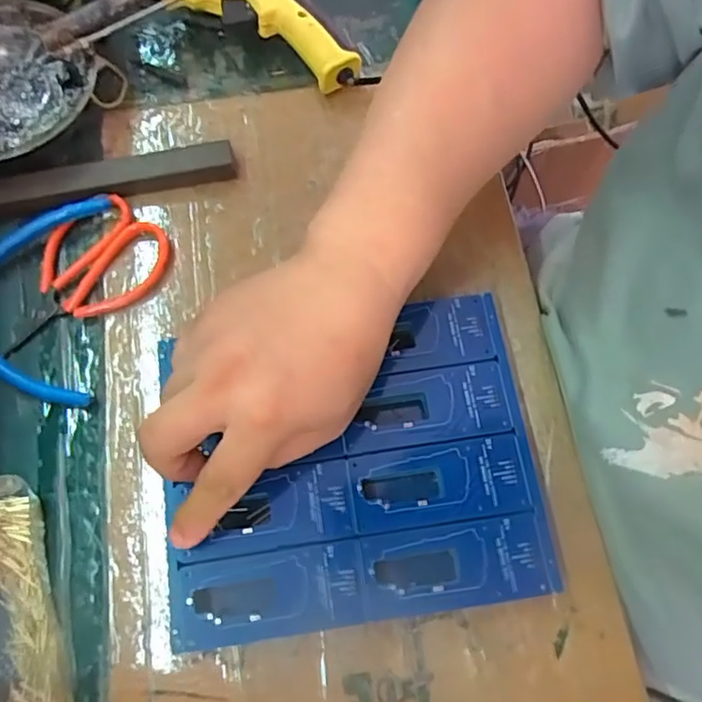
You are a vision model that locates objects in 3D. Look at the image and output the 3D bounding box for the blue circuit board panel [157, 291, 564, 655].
[{"bbox_3d":[-0.002,0.057,0.316,0.190,0.005,0.158,-9,71,-2],"label":"blue circuit board panel"}]

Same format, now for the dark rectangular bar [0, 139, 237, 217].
[{"bbox_3d":[-0.182,-0.107,0.390,0.210,0.019,0.022,-12,71,-3],"label":"dark rectangular bar"}]

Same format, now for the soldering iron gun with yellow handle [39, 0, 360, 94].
[{"bbox_3d":[-0.094,-0.243,0.417,0.193,0.049,0.120,1,71,2],"label":"soldering iron gun with yellow handle"}]

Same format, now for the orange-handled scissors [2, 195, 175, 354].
[{"bbox_3d":[-0.170,-0.049,0.376,0.113,0.014,0.071,-31,73,-9],"label":"orange-handled scissors"}]

